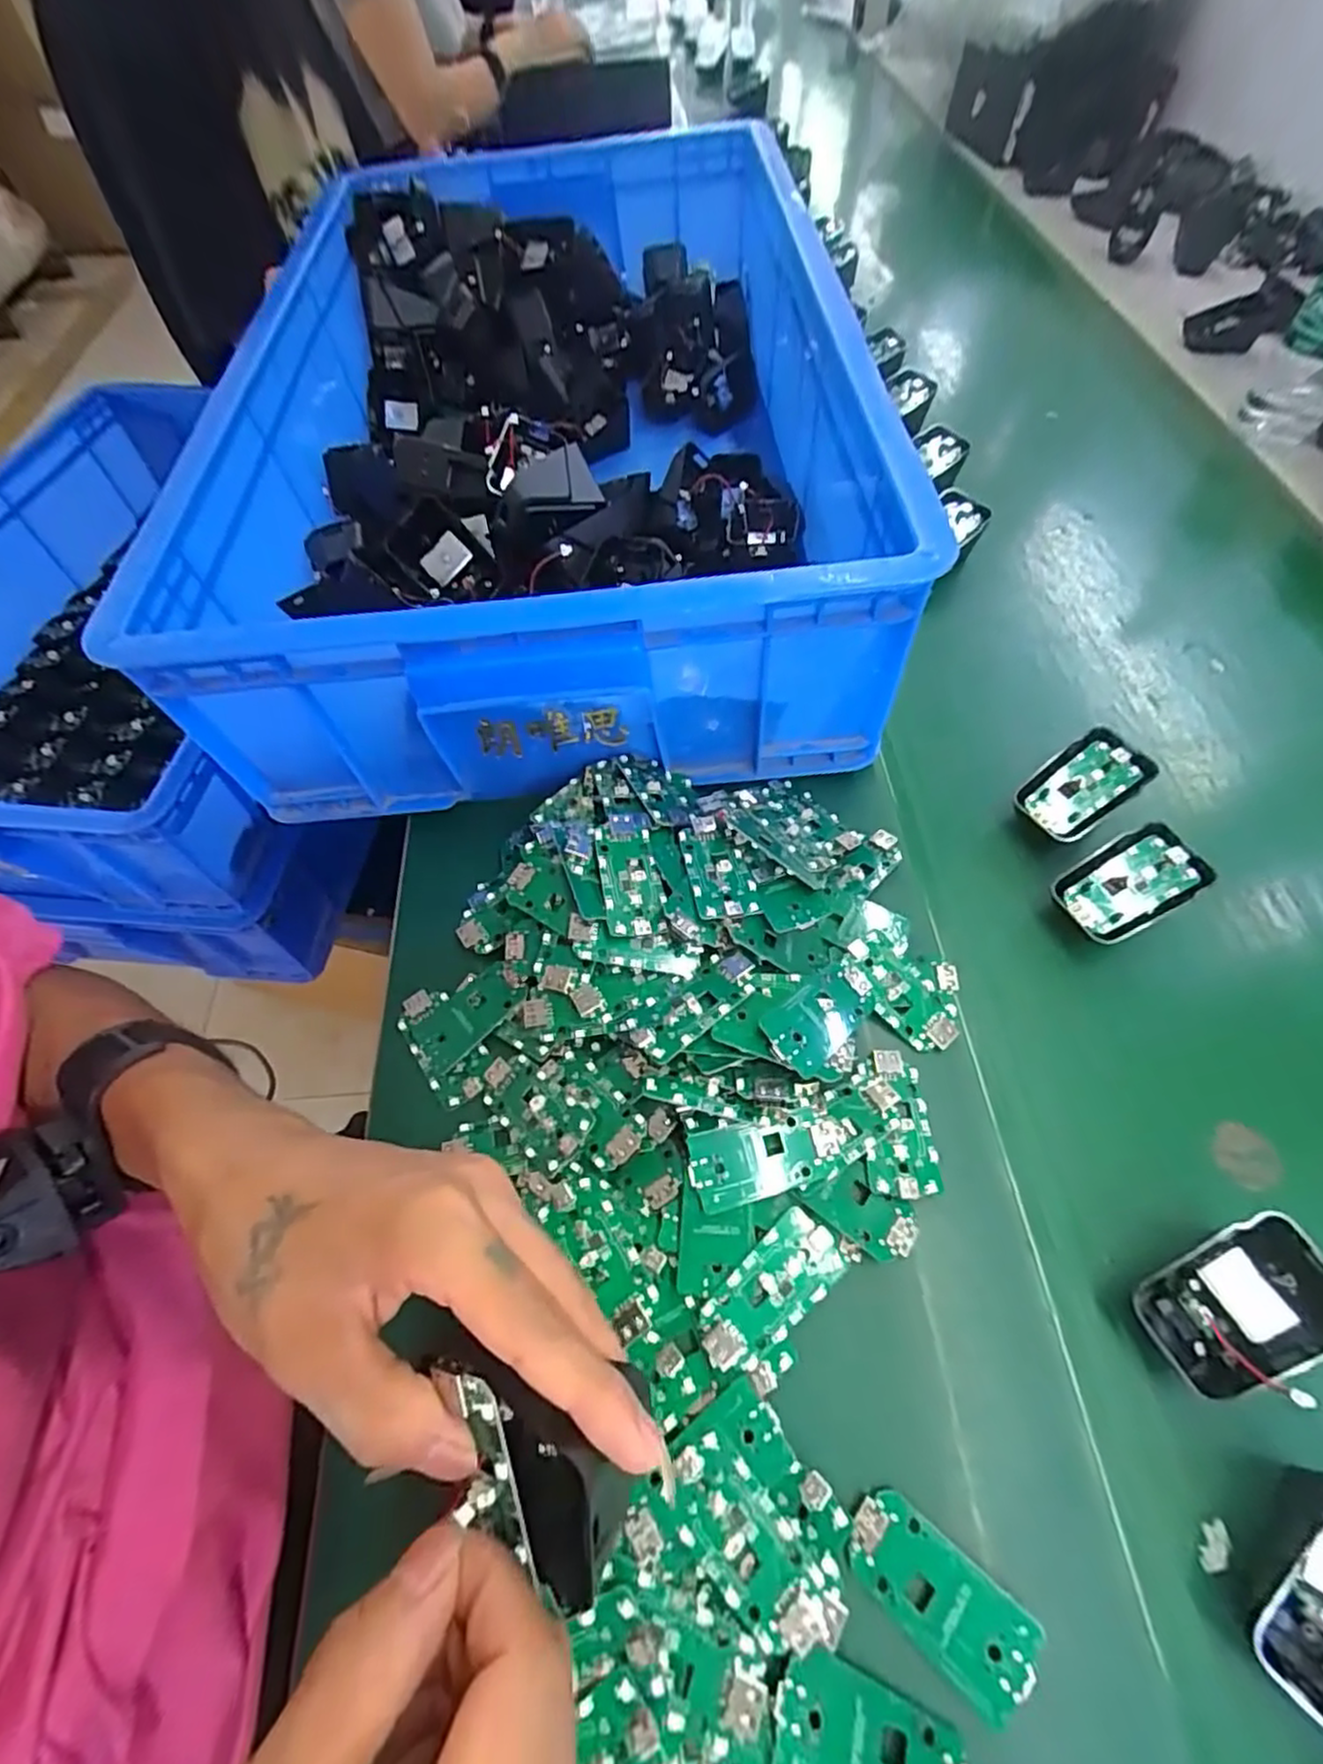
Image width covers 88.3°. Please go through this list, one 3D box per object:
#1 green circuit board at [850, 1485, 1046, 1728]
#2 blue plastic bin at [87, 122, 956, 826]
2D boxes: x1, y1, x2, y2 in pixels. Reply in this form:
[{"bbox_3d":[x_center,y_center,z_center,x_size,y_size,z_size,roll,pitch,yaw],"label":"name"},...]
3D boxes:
[{"bbox_3d":[0.095,0.246,0.235,0.062,0.005,0.031,35,67,20],"label":"green circuit board"},{"bbox_3d":[-0.074,-0.307,0.474,0.370,0.144,0.528,-3,60,0],"label":"blue plastic bin"}]

